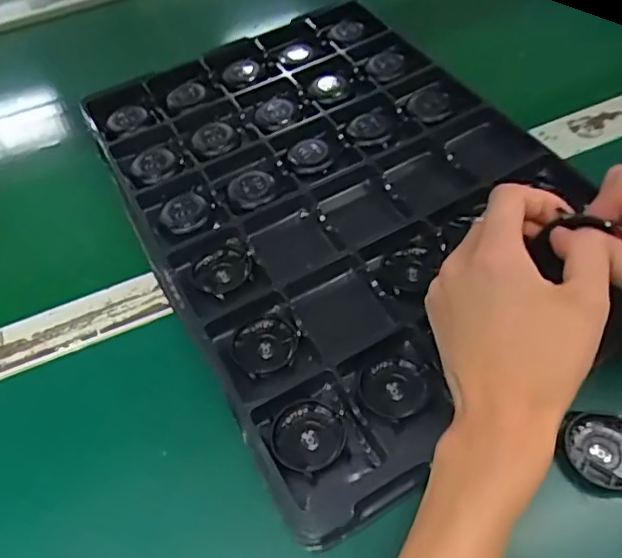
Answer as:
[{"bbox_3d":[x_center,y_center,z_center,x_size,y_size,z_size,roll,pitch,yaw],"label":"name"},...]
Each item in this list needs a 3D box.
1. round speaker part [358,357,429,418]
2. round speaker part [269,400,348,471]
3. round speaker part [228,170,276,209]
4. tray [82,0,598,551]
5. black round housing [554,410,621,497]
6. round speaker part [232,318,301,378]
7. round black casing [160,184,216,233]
[{"bbox_3d":[0.051,0.066,0.357,0.041,0.016,0.039,-2,55,3],"label":"round speaker part"},{"bbox_3d":[-0.002,0.094,0.345,0.043,0.011,0.041,-2,55,3],"label":"round speaker part"},{"bbox_3d":[-0.048,-0.073,0.464,0.037,0.008,0.039,-2,55,3],"label":"round speaker part"},{"bbox_3d":[0.011,-0.077,0.461,0.322,0.040,0.427,-32,61,-16],"label":"tray"},{"bbox_3d":[0.169,0.100,0.332,0.044,0.015,0.047,-2,55,3],"label":"black round housing"},{"bbox_3d":[-0.030,0.044,0.383,0.042,0.013,0.041,-2,55,3],"label":"round speaker part"},{"bbox_3d":[-0.098,-0.055,0.456,0.044,0.013,0.036,-30,58,-16],"label":"round black casing"}]

